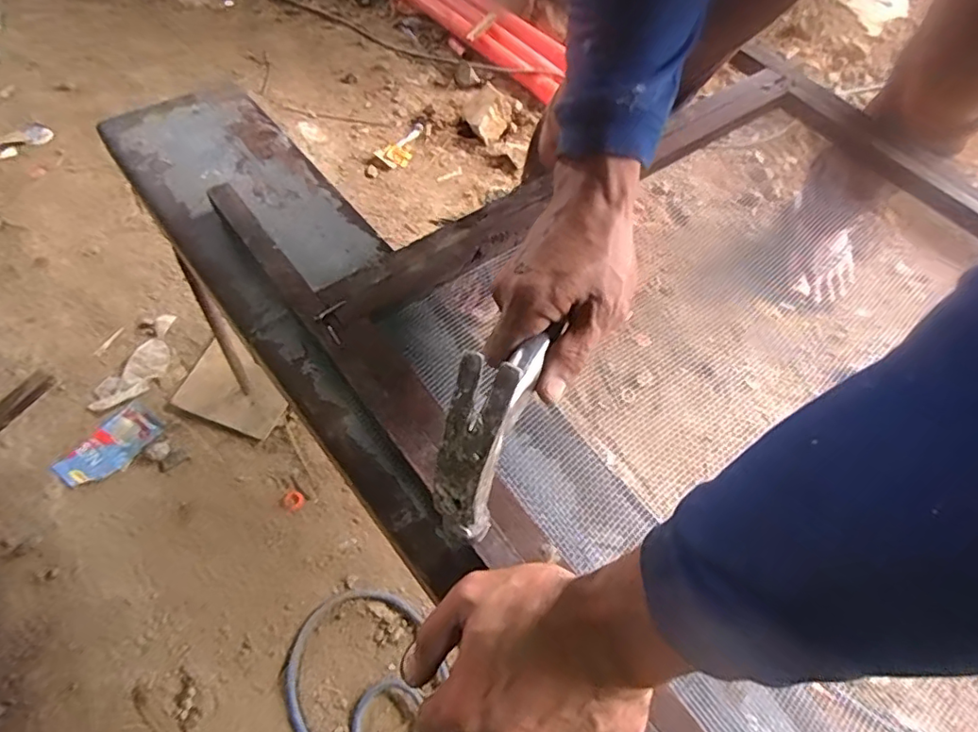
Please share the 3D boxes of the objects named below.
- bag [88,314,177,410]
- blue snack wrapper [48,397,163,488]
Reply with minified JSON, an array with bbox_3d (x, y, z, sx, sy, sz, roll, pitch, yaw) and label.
[{"bbox_3d":[-0.537,-0.008,0.882,0.071,0.014,0.181,19,60,7],"label":"bag"},{"bbox_3d":[-0.538,0.112,0.808,0.078,0.012,0.134,30,61,13],"label":"blue snack wrapper"}]

